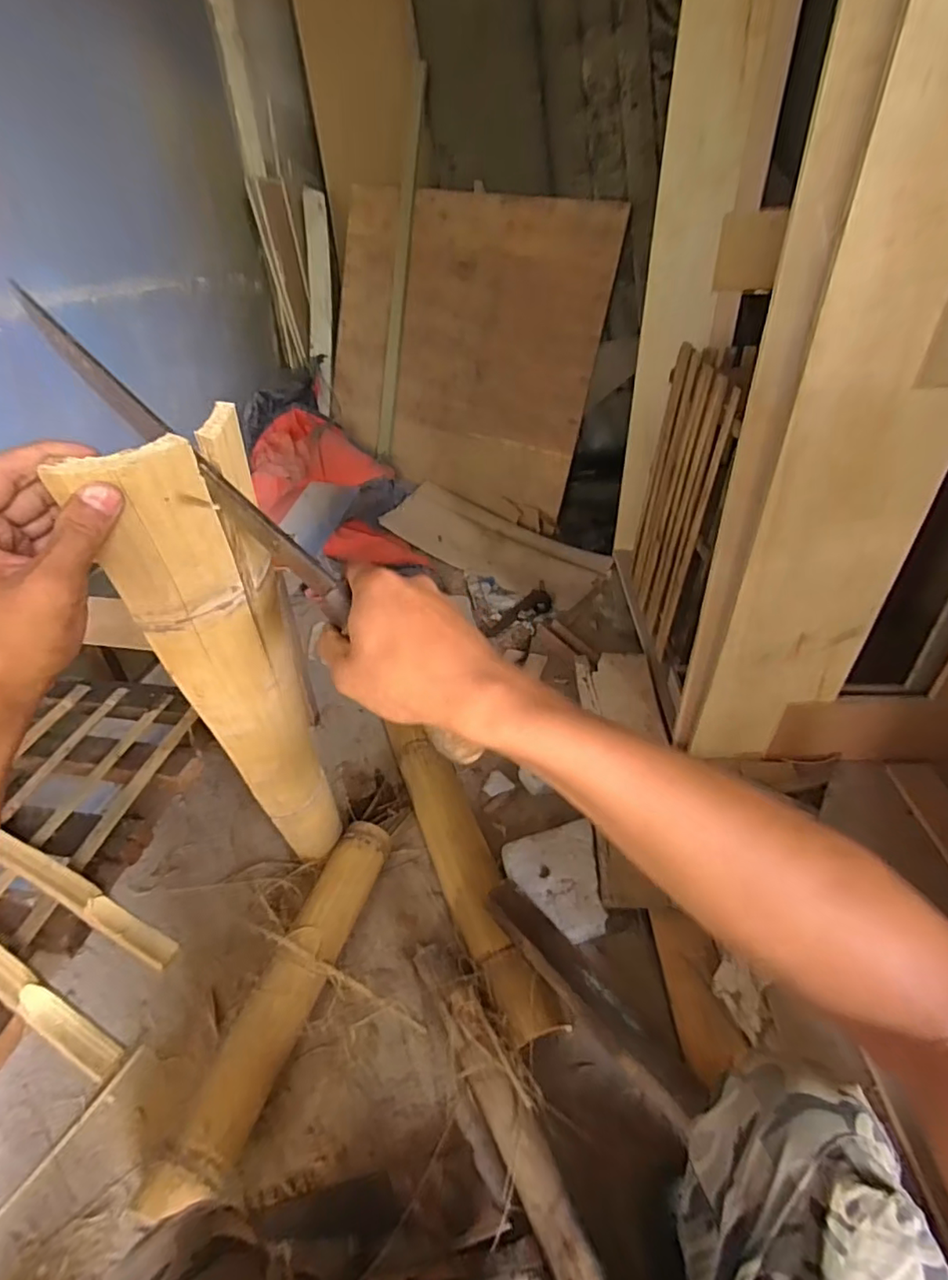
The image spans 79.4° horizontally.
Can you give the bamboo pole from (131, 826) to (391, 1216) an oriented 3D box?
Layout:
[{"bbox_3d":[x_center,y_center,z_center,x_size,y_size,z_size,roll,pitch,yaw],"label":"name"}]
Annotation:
[{"bbox_3d":[-0.290,0.564,0.933,0.093,0.090,0.590,7,37,15],"label":"bamboo pole"}]

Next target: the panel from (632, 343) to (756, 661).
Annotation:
[{"bbox_3d":[0.500,-0.337,1.440,0.027,0.696,0.516,1,30,-1],"label":"panel"}]

